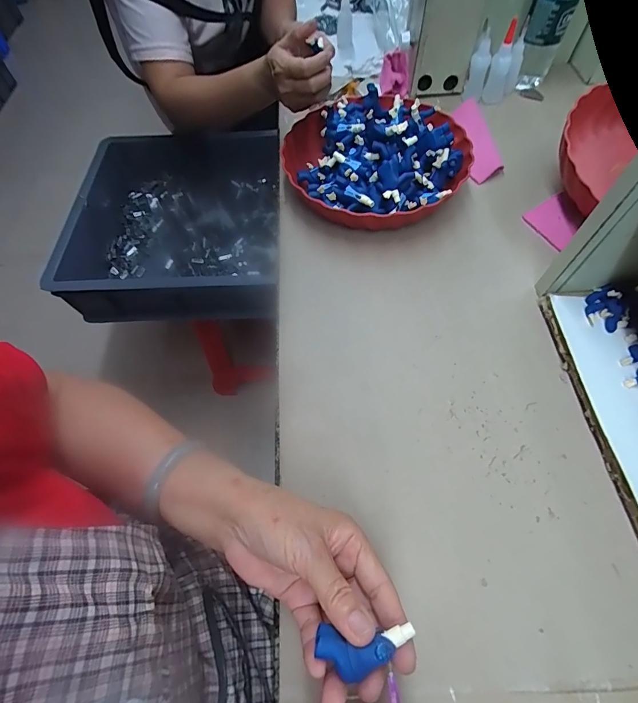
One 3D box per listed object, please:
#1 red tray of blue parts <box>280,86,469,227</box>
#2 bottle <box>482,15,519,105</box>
[{"bbox_3d":[0.077,-0.259,0.494,0.241,0.075,0.223,4,63,6],"label":"red tray of blue parts"},{"bbox_3d":[0.285,-0.445,0.566,0.032,0.099,0.032,18,66,12],"label":"bottle"}]

